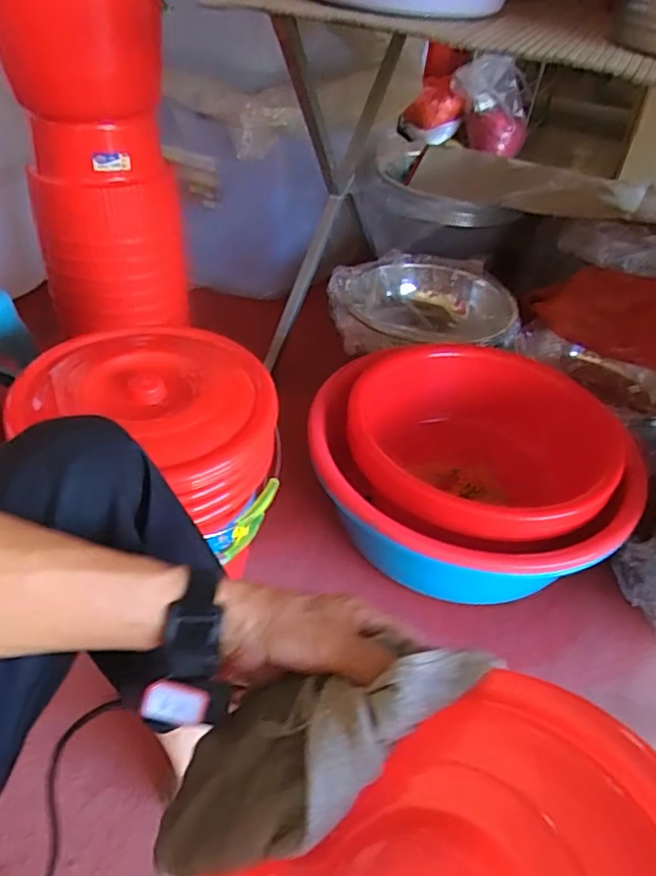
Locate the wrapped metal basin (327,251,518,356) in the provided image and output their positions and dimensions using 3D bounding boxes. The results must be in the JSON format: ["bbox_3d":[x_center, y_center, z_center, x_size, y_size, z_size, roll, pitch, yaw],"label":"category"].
[{"bbox_3d":[0.206,-0.292,1.381,0.391,0.128,0.379,4,40,-3],"label":"wrapped metal basin"}]

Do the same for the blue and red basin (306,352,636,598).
[{"bbox_3d":[0.230,0.055,1.004,0.456,0.203,0.502,-12,43,-20],"label":"blue and red basin"}]

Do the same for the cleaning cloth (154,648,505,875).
[{"bbox_3d":[-0.018,0.205,0.381,0.257,0.066,0.092,-35,42,13],"label":"cleaning cloth"}]

